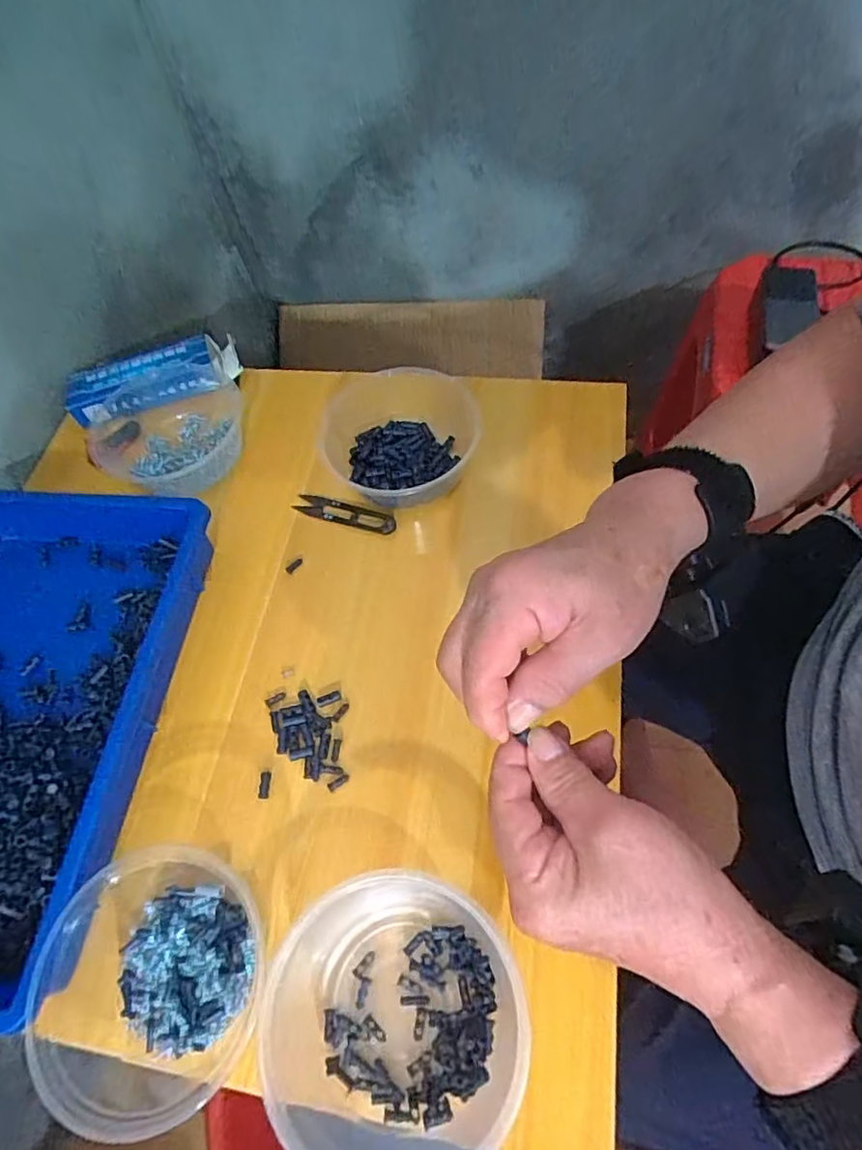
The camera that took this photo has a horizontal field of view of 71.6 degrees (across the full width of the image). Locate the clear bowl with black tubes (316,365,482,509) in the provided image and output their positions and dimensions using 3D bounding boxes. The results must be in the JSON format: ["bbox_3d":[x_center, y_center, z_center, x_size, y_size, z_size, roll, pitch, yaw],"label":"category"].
[{"bbox_3d":[-0.031,-0.119,0.554,0.146,0.057,0.149,-3,59,5],"label":"clear bowl with black tubes"}]

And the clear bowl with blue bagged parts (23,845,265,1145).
[{"bbox_3d":[-0.171,0.244,0.367,0.128,0.053,0.134,12,63,12],"label":"clear bowl with blue bagged parts"}]

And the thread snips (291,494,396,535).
[{"bbox_3d":[-0.080,-0.057,0.549,0.099,0.008,0.021,17,62,16],"label":"thread snips"}]

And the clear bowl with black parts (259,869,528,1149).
[{"bbox_3d":[-0.025,0.257,0.348,0.148,0.059,0.147,-3,59,5],"label":"clear bowl with black parts"}]

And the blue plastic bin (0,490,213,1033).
[{"bbox_3d":[-0.335,0.104,0.455,0.259,0.062,0.364,0,59,7],"label":"blue plastic bin"}]

